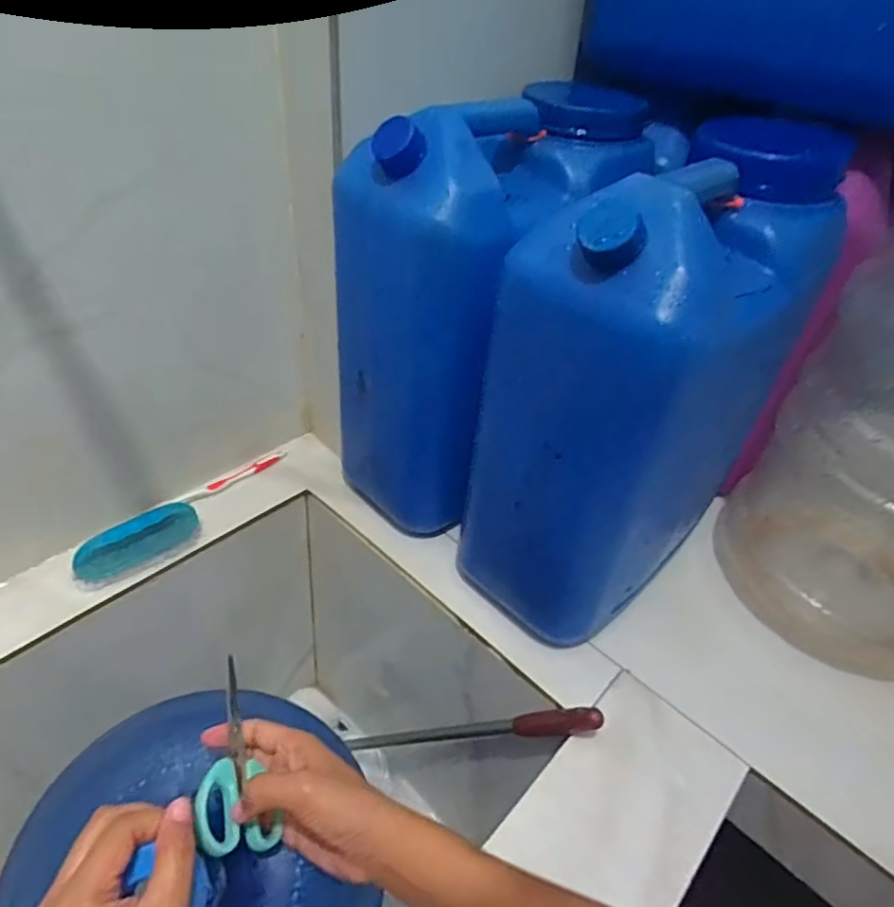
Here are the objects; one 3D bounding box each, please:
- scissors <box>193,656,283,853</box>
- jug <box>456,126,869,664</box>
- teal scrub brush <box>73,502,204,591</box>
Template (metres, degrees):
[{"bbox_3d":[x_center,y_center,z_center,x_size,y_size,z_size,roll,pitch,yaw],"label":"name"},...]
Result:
[{"bbox_3d":[-0.144,0.194,0.392,0.008,0.057,0.119,-34,60,17],"label":"scissors"},{"bbox_3d":[0.181,-0.045,0.543,0.297,0.394,0.163,-25,50,-32],"label":"jug"},{"bbox_3d":[-0.318,0.095,0.630,0.040,0.043,0.124,36,48,28],"label":"teal scrub brush"}]

